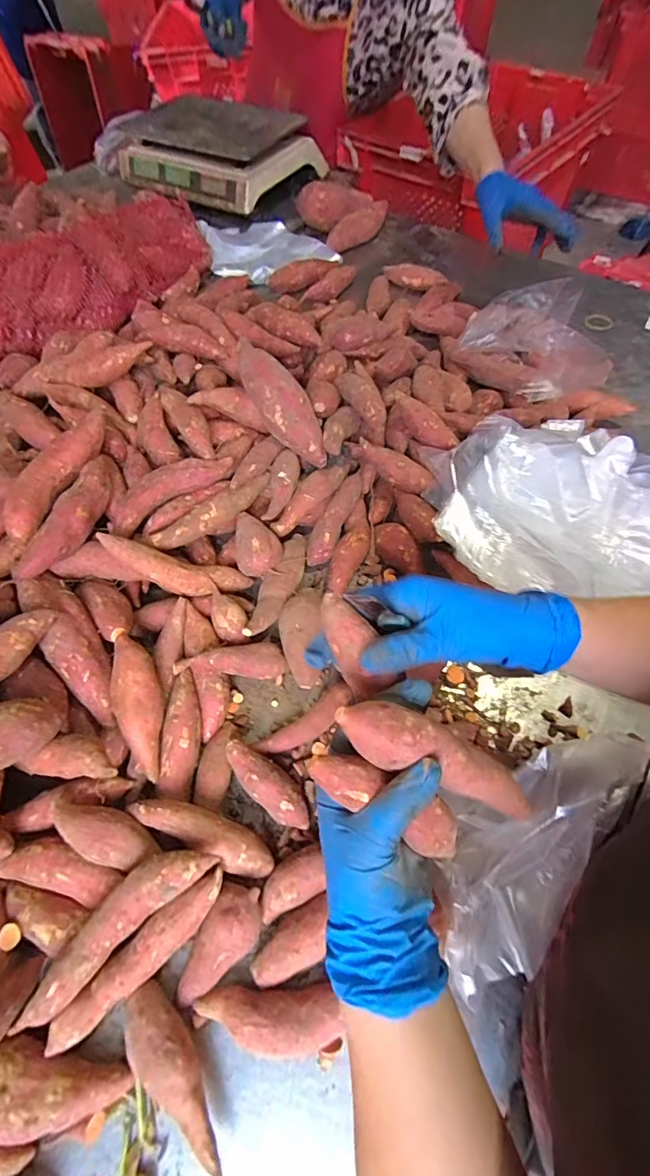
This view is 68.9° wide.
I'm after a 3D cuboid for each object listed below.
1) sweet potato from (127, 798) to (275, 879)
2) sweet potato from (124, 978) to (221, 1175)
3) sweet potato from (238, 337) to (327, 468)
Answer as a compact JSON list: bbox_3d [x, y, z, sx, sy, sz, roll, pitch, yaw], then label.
[{"bbox_3d":[-0.108,0.216,0.421,0.131,0.029,0.034,21,62,12],"label":"sweet potato"},{"bbox_3d":[-0.112,0.363,0.357,0.038,0.037,0.118,-38,67,-19],"label":"sweet potato"},{"bbox_3d":[-0.057,-0.229,0.586,0.049,0.057,0.178,-38,97,-19],"label":"sweet potato"}]

